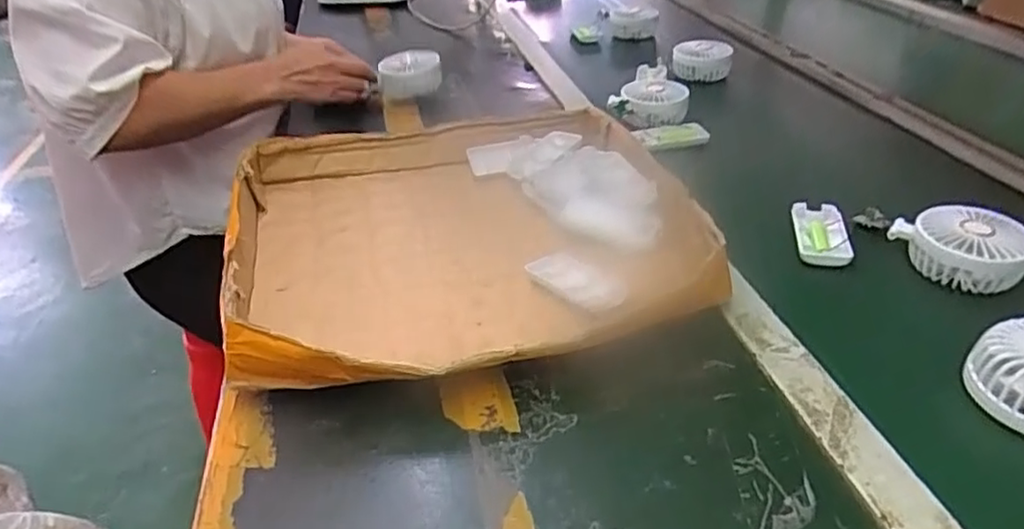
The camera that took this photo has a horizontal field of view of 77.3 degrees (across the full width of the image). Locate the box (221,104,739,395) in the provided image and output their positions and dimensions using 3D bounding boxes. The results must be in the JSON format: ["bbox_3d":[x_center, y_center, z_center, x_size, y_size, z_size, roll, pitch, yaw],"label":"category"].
[{"bbox_3d":[-0.048,-0.036,0.603,0.391,0.067,0.386,-11,36,-13],"label":"box"}]

